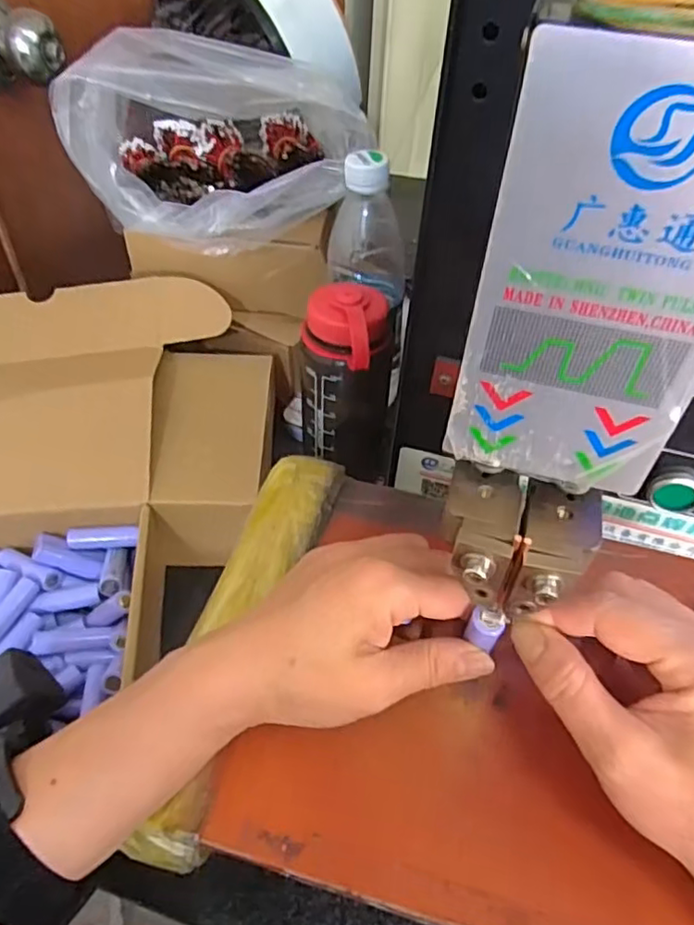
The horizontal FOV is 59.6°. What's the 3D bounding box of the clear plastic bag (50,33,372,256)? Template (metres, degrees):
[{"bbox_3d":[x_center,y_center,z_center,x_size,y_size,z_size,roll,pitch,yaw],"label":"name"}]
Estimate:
[{"bbox_3d":[-0.126,-0.291,0.517,0.200,0.131,0.221,-8,45,-11],"label":"clear plastic bag"}]

